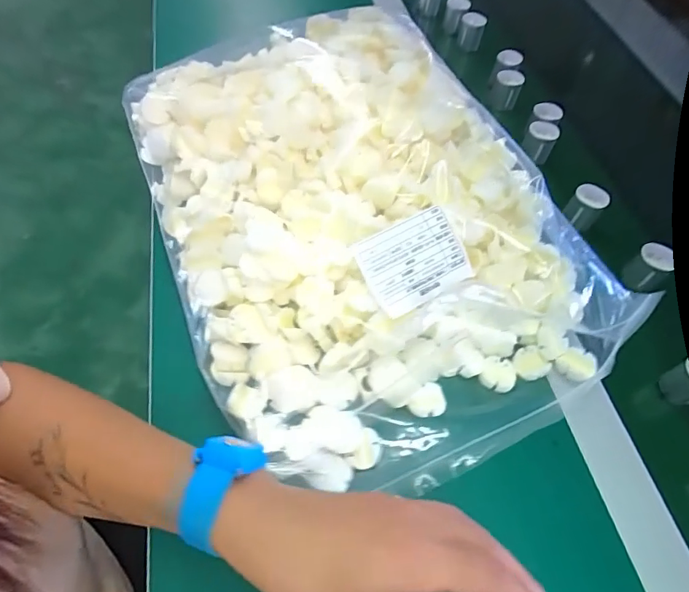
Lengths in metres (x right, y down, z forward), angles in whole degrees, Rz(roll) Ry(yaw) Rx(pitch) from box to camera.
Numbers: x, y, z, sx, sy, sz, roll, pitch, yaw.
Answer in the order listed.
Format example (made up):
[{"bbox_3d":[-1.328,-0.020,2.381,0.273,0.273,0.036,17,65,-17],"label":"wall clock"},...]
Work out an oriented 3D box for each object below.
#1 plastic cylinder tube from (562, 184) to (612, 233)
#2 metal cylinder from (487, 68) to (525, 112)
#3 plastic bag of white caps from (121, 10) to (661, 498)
[{"bbox_3d":[0.229,-0.083,0.449,0.029,0.033,0.035,35,64,18],"label":"plastic cylinder tube"},{"bbox_3d":[0.189,-0.240,0.552,0.031,0.043,0.034,17,60,8],"label":"metal cylinder"},{"bbox_3d":[-0.003,-0.087,0.392,0.321,0.085,0.451,-29,64,-18],"label":"plastic bag of white caps"}]

